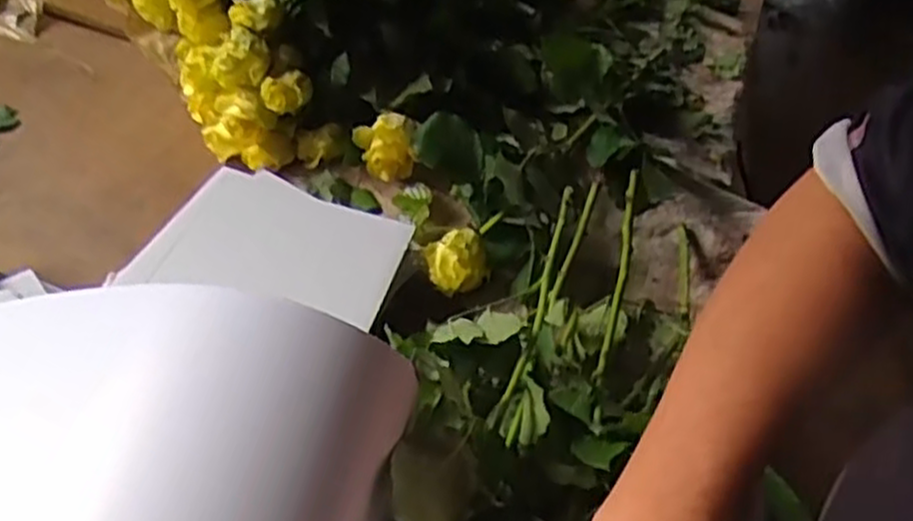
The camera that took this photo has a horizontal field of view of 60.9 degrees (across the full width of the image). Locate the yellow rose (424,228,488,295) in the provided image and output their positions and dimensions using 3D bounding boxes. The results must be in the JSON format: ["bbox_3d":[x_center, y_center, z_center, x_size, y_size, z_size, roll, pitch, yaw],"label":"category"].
[{"bbox_3d":[0.000,0.001,0.601,0.049,0.039,0.048,6,47,-3],"label":"yellow rose"}]

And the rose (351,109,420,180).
[{"bbox_3d":[-0.061,-0.097,0.675,0.056,0.050,0.044,-2,48,-10],"label":"rose"}]

